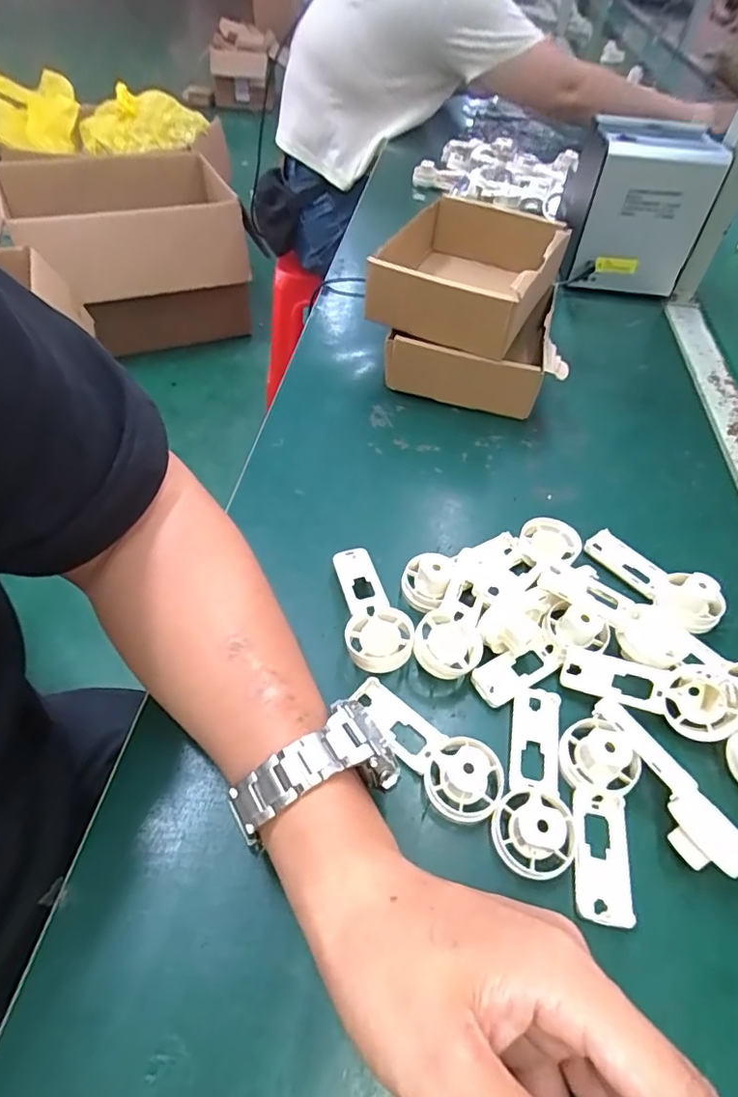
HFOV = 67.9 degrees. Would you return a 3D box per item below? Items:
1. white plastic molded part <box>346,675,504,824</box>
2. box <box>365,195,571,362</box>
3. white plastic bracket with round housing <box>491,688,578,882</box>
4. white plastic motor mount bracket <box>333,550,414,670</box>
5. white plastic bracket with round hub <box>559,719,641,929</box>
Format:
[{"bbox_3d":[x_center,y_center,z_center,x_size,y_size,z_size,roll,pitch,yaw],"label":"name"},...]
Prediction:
[{"bbox_3d":[0.027,0.104,0.289,0.092,0.027,0.038,29,55,21],"label":"white plastic molded part"},{"bbox_3d":[0.092,-0.247,0.498,0.133,0.062,0.176,24,52,14],"label":"box"},{"bbox_3d":[0.090,0.117,0.282,0.039,0.024,0.094,16,51,11],"label":"white plastic bracket with round housing"},{"bbox_3d":[0.002,0.039,0.347,0.040,0.024,0.092,-5,50,-6],"label":"white plastic motor mount bracket"},{"bbox_3d":[0.117,0.133,0.274,0.034,0.020,0.090,6,63,3],"label":"white plastic bracket with round hub"}]

